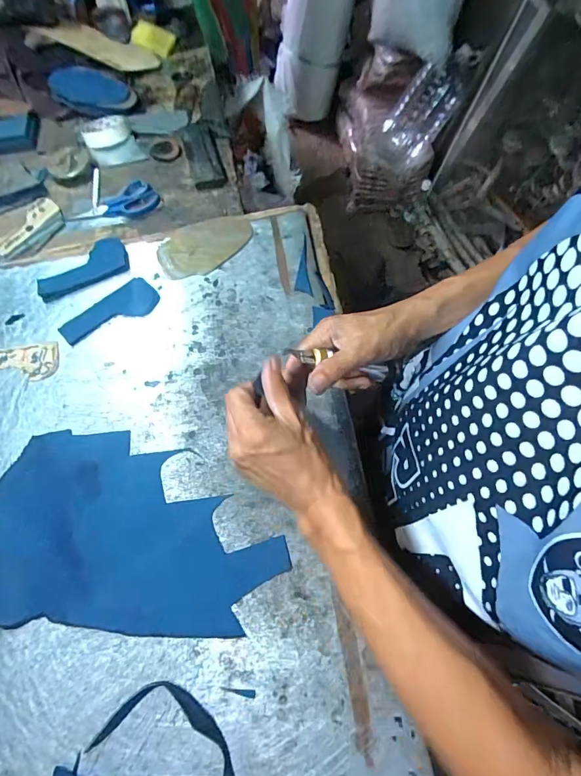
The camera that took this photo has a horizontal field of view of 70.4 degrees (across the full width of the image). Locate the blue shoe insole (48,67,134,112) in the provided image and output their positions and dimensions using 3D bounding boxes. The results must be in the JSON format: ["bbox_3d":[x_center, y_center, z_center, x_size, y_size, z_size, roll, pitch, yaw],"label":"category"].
[{"bbox_3d":[-0.395,-0.605,0.823,0.171,0.024,0.105,12,67,9],"label":"blue shoe insole"}]

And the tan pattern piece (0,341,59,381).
[{"bbox_3d":[-0.384,-0.031,0.564,0.129,0.004,0.053,-8,66,0],"label":"tan pattern piece"}]

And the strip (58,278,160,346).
[{"bbox_3d":[-0.257,-0.108,0.585,0.138,0.012,0.053,-33,68,-11],"label":"strip"}]

